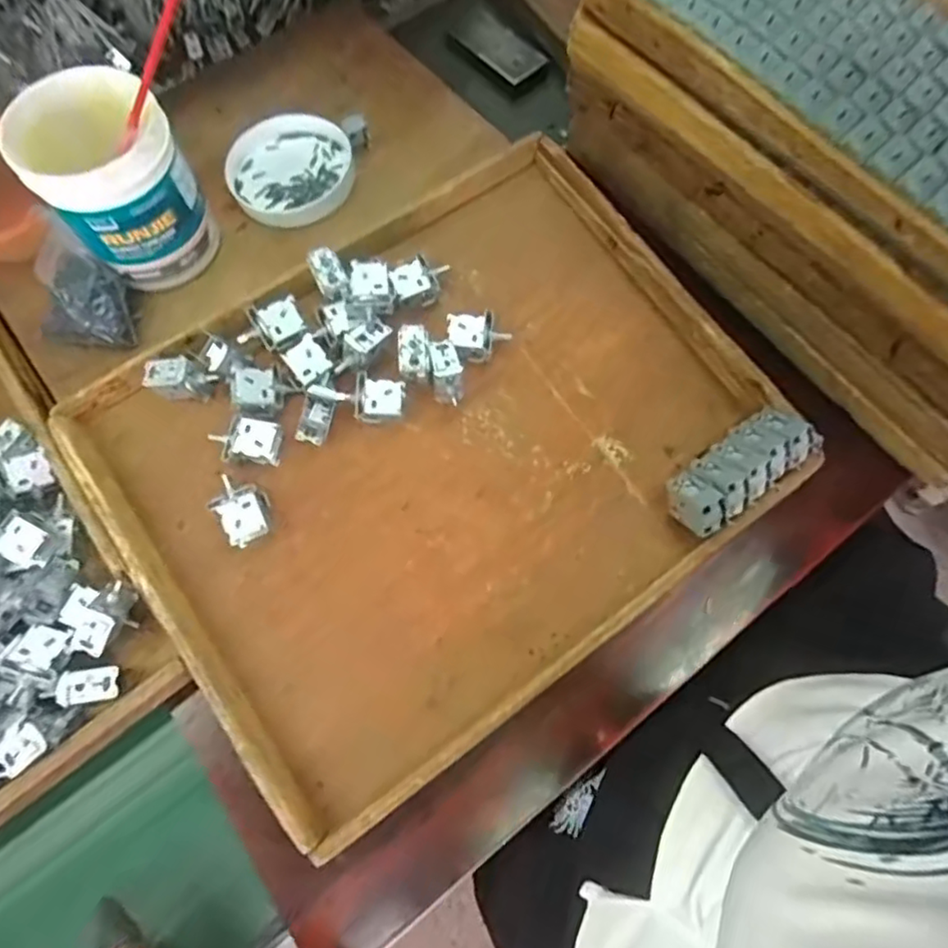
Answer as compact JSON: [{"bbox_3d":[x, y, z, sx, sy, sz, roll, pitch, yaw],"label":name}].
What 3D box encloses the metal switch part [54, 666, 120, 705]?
[{"bbox_3d":[-0.288,0.158,0.462,0.040,0.017,0.024,-1,72,-22],"label":"metal switch part"}]

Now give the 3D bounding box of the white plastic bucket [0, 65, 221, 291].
[{"bbox_3d":[-0.300,-0.243,0.533,0.112,0.151,0.102,0,70,1],"label":"white plastic bucket"}]

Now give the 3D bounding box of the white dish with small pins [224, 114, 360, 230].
[{"bbox_3d":[-0.185,-0.309,0.627,0.126,0.017,0.122,0,70,1],"label":"white dish with small pins"}]

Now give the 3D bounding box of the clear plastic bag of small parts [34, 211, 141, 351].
[{"bbox_3d":[-0.347,-0.154,0.543,0.080,0.068,0.091,-43,75,-13],"label":"clear plastic bag of small parts"}]

